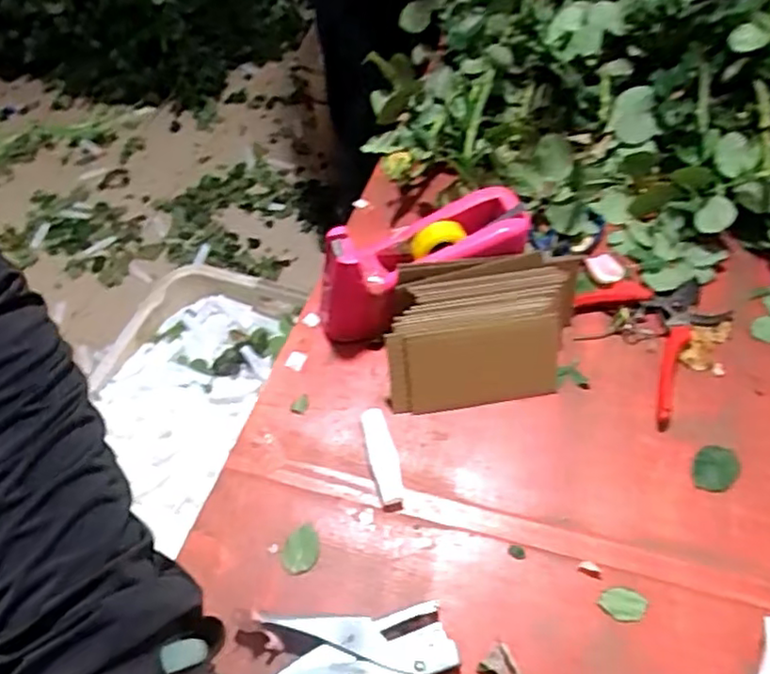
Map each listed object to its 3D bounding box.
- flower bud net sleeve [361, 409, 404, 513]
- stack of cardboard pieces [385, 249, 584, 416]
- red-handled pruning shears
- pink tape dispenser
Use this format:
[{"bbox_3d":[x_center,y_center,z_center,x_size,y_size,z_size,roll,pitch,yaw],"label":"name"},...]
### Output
[{"bbox_3d":[-0.002,0.105,0.570,0.023,0.012,0.095,-12,54,-8],"label":"flower bud net sleeve"},{"bbox_3d":[0.093,-0.003,0.606,0.179,0.086,0.115,-1,53,1],"label":"stack of cardboard pieces"},{"bbox_3d":[0.283,0.001,0.642,0.137,0.019,0.151,-19,55,-12],"label":"red-handled pruning shears"},{"bbox_3d":[0.036,-0.062,0.645,0.205,0.130,0.077,-17,52,-11],"label":"pink tape dispenser"}]

